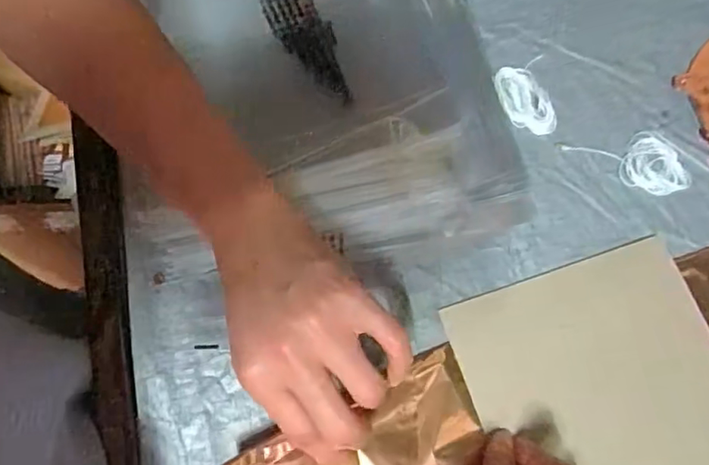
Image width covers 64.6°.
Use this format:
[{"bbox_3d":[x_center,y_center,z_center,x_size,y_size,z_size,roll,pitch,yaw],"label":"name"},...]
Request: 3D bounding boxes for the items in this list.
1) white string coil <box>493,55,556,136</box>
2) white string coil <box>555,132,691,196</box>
[{"bbox_3d":[0.128,-0.103,0.424,0.039,0.006,0.064,-6,71,-4],"label":"white string coil"},{"bbox_3d":[0.198,-0.048,0.409,0.085,0.005,0.048,-8,71,-5],"label":"white string coil"}]

